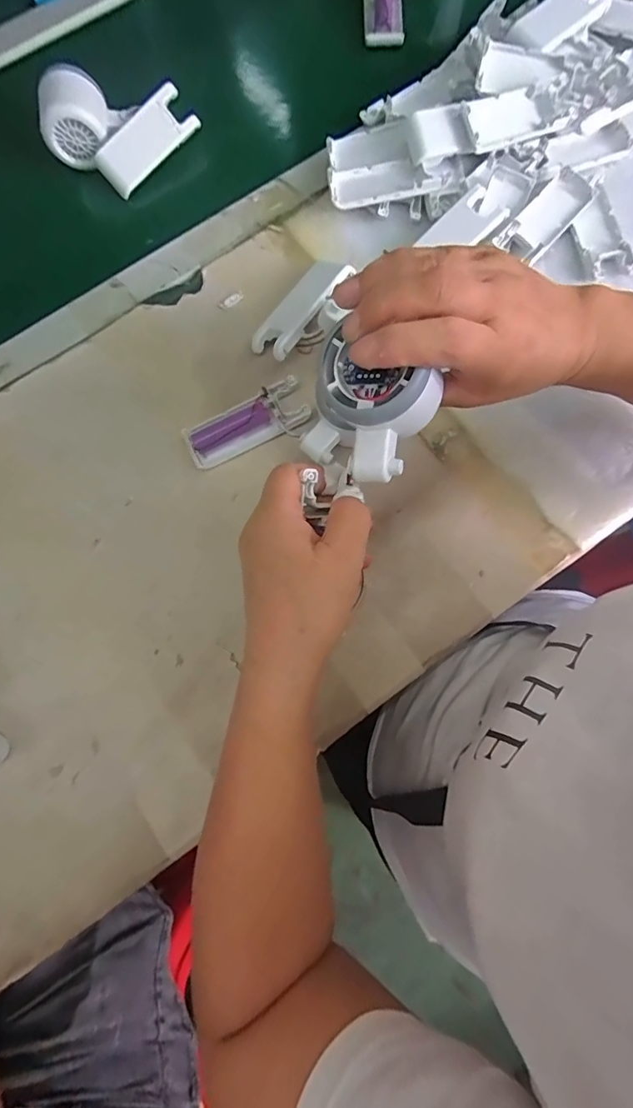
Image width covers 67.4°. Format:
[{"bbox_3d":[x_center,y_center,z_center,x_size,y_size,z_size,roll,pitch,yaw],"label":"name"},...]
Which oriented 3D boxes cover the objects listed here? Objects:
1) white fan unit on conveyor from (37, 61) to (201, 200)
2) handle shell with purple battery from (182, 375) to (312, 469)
[{"bbox_3d":[-0.188,-0.405,0.443,0.117,0.055,0.088,-44,81,-6],"label":"white fan unit on conveyor"},{"bbox_3d":[-0.058,-0.108,0.398,0.103,0.015,0.037,-27,80,-4],"label":"handle shell with purple battery"}]

